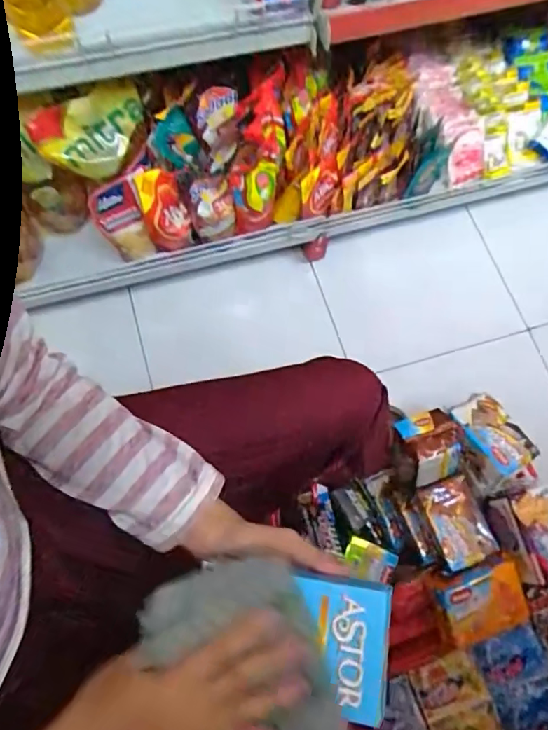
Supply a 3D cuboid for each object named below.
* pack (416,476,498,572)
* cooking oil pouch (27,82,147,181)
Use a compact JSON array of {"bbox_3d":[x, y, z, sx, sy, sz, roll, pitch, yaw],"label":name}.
[{"bbox_3d":[0.259,0.223,0.741,0.085,0.020,0.113,-19,72,-9],"label":"pack"},{"bbox_3d":[-0.294,-0.377,0.839,0.175,0.120,0.055,-34,51,-15],"label":"cooking oil pouch"}]

